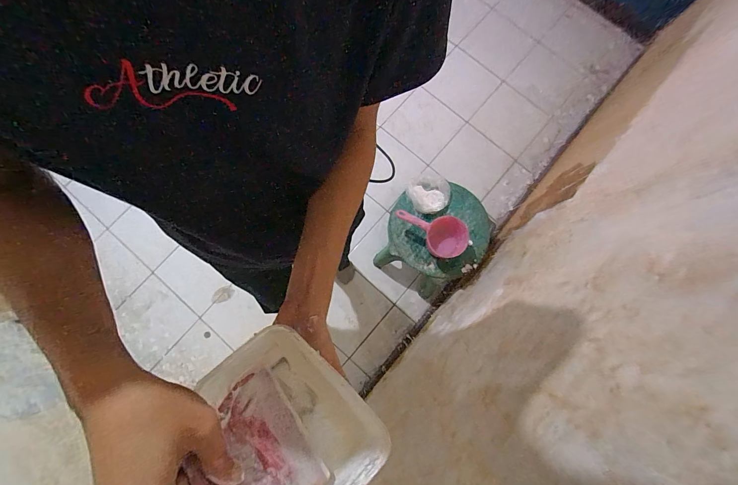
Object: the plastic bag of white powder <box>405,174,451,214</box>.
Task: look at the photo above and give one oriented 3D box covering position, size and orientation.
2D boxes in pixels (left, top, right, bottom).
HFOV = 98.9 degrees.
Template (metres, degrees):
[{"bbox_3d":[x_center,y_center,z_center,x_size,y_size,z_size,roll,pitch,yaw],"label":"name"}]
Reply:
[{"bbox_3d":[0.225,-0.184,1.191,0.150,0.062,0.153,-35,81,-6],"label":"plastic bag of white powder"}]

